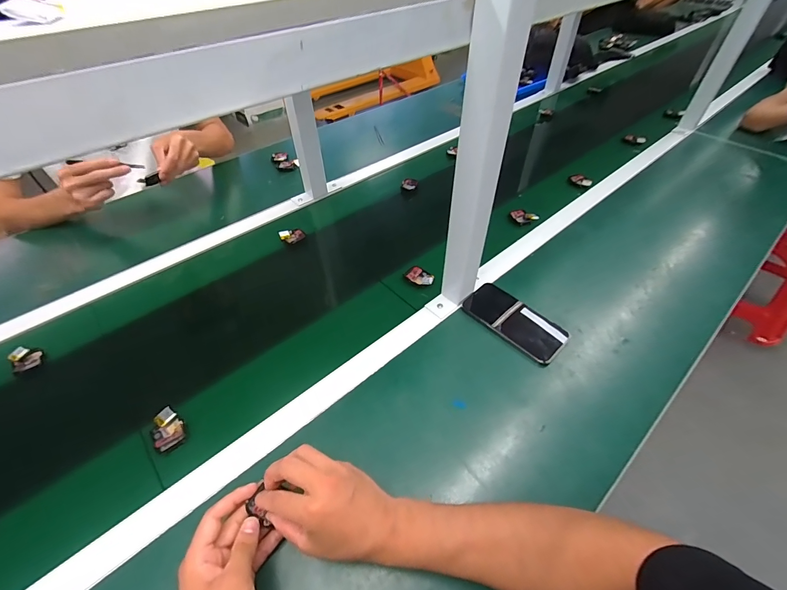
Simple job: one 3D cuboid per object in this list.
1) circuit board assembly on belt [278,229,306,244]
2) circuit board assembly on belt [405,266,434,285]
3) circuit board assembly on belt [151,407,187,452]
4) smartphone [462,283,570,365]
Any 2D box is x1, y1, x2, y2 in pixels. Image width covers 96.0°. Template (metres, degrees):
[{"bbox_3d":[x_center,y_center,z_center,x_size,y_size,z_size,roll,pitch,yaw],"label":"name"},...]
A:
[{"bbox_3d":[-0.208,-0.122,0.724,0.045,0.014,0.035,-31,56,-23],"label":"circuit board assembly on belt"},{"bbox_3d":[0.049,-0.033,0.634,0.051,0.009,0.033,34,58,25],"label":"circuit board assembly on belt"},{"bbox_3d":[-0.292,0.173,0.457,0.036,0.017,0.048,-34,55,-26],"label":"circuit board assembly on belt"},{"bbox_3d":[0.194,0.036,0.566,0.081,0.015,0.159,-33,57,-25],"label":"smartphone"}]

